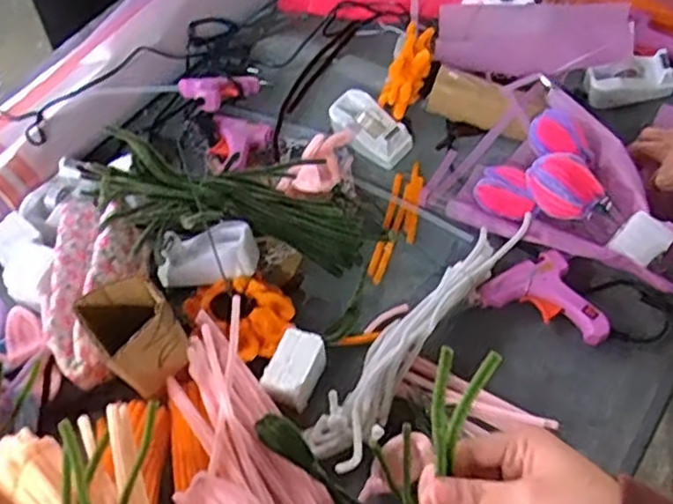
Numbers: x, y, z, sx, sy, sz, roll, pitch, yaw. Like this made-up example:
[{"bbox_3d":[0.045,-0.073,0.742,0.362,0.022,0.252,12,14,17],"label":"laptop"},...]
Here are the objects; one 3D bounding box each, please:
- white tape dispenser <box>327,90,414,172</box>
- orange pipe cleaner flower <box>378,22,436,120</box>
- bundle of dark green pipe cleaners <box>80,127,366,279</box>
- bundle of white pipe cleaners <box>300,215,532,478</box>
[{"bbox_3d":[0.039,-0.147,0.813,0.054,0.045,0.103,-38,61,-25],"label":"white tape dispenser"},{"bbox_3d":[0.087,-0.217,0.808,0.049,0.037,0.111,23,99,17],"label":"orange pipe cleaner flower"},{"bbox_3d":[-0.099,-0.053,0.692,0.284,0.085,0.097,12,51,-17],"label":"bundle of dark green pipe cleaners"},{"bbox_3d":[0.085,0.069,0.658,0.057,0.033,0.320,30,59,21],"label":"bundle of white pipe cleaners"}]

